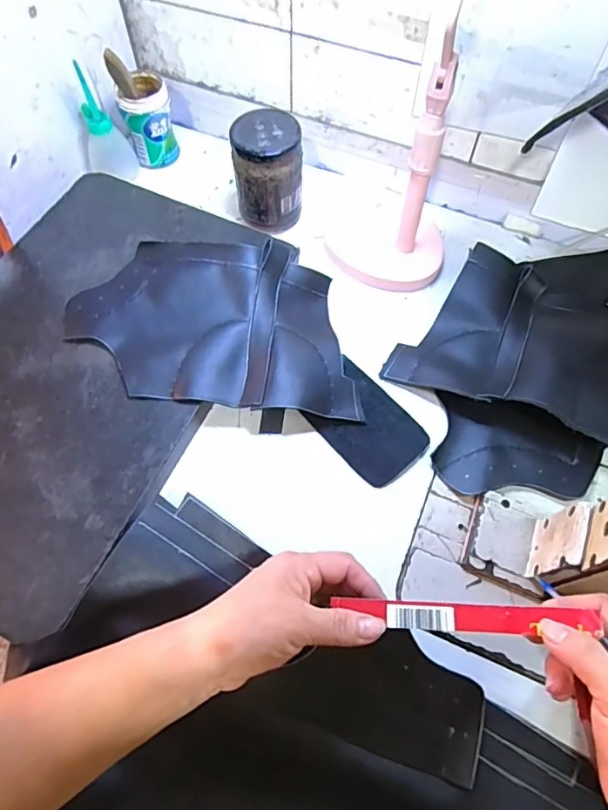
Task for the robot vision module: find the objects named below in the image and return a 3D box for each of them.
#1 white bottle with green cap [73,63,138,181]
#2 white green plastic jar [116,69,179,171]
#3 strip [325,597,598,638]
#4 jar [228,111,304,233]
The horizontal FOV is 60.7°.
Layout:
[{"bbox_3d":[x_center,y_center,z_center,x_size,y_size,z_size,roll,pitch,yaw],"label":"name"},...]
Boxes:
[{"bbox_3d":[-0.213,-0.290,0.545,0.051,0.102,0.038,-19,65,-11],"label":"white bottle with green cap"},{"bbox_3d":[-0.167,-0.304,0.561,0.051,0.086,0.046,-19,65,-11],"label":"white green plastic jar"},{"bbox_3d":[0.094,0.130,0.318,0.149,0.017,0.017,0,63,9],"label":"strip"},{"bbox_3d":[-0.035,-0.227,0.513,0.067,0.099,0.060,-8,64,-6],"label":"jar"}]

